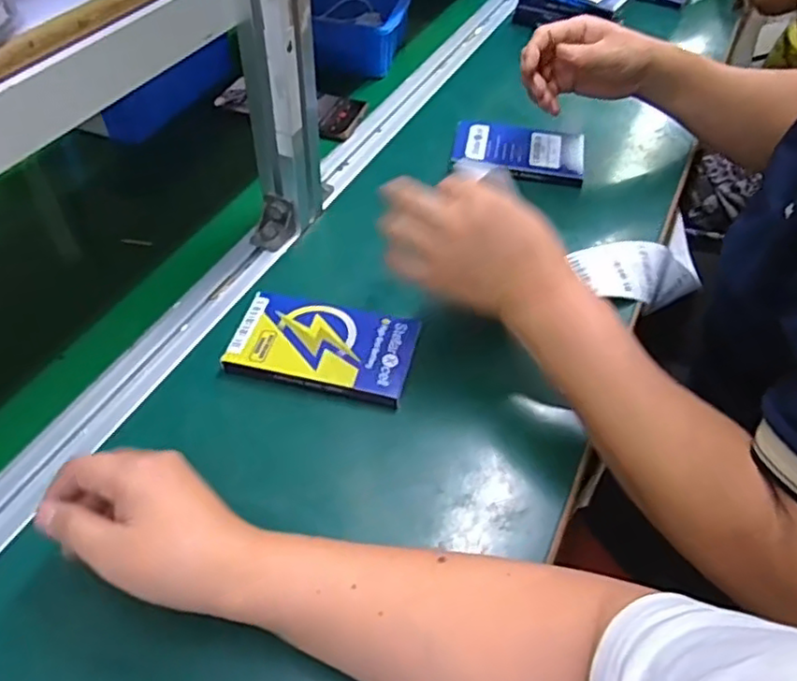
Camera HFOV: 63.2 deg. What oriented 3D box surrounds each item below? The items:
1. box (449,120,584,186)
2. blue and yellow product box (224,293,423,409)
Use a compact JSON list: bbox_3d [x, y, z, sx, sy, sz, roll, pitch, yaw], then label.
[{"bbox_3d":[0.125,-0.197,0.675,0.132,0.017,0.089,8,49,5],"label":"box"},{"bbox_3d":[-0.057,0.004,0.492,0.133,0.011,0.079,11,50,8],"label":"blue and yellow product box"}]

